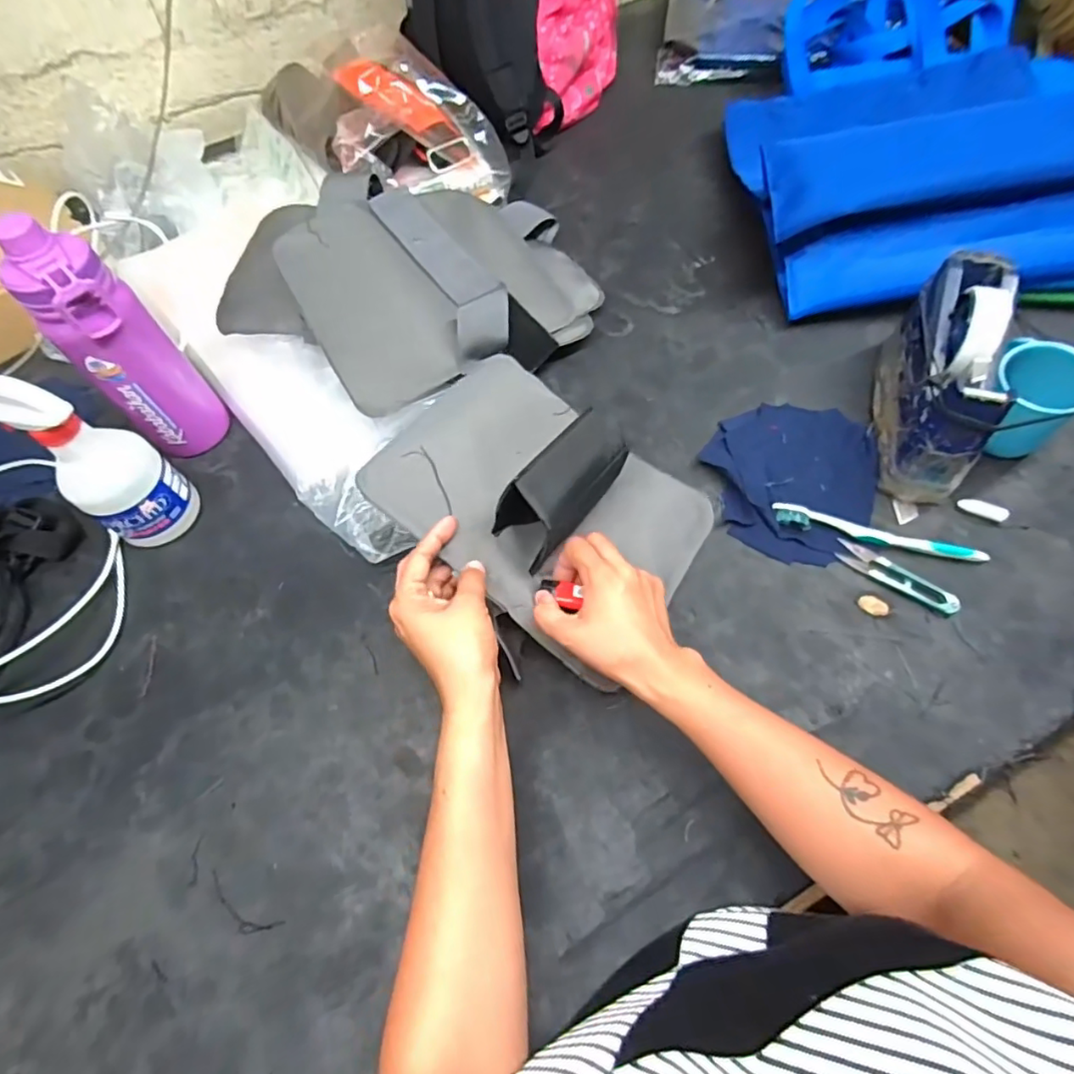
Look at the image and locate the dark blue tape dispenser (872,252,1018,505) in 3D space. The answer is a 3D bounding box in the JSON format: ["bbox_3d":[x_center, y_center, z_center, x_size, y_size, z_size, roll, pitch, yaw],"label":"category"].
[{"bbox_3d":[0.364,-0.147,0.523,0.066,0.121,0.200,14,64,11],"label":"dark blue tape dispenser"}]

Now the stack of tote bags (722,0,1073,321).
[{"bbox_3d":[0.460,-0.503,0.694,0.418,0.152,0.540,2,62,5],"label":"stack of tote bags"}]

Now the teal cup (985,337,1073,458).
[{"bbox_3d":[0.435,-0.119,0.525,0.073,0.094,0.076,-2,62,3],"label":"teal cup"}]

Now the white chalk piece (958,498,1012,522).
[{"bbox_3d":[0.398,-0.025,0.518,0.036,0.015,0.014,32,69,19],"label":"white chalk piece"}]

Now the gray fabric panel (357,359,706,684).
[{"bbox_3d":[0.009,-0.039,0.498,0.246,0.136,0.214,31,68,18],"label":"gray fabric panel"}]

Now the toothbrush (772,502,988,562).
[{"bbox_3d":[0.299,-0.003,0.512,0.173,0.014,0.020,12,64,10],"label":"toothbrush"}]

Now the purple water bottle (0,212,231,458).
[{"bbox_3d":[-0.373,-0.166,0.527,0.066,0.223,0.065,-9,62,-1],"label":"purple water bottle"}]

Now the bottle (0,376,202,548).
[{"bbox_3d":[-0.379,-0.064,0.502,0.067,0.189,0.076,31,68,18],"label":"bottle"}]

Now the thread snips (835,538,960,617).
[{"bbox_3d":[0.308,0.034,0.499,0.101,0.008,0.021,32,69,19],"label":"thread snips"}]

